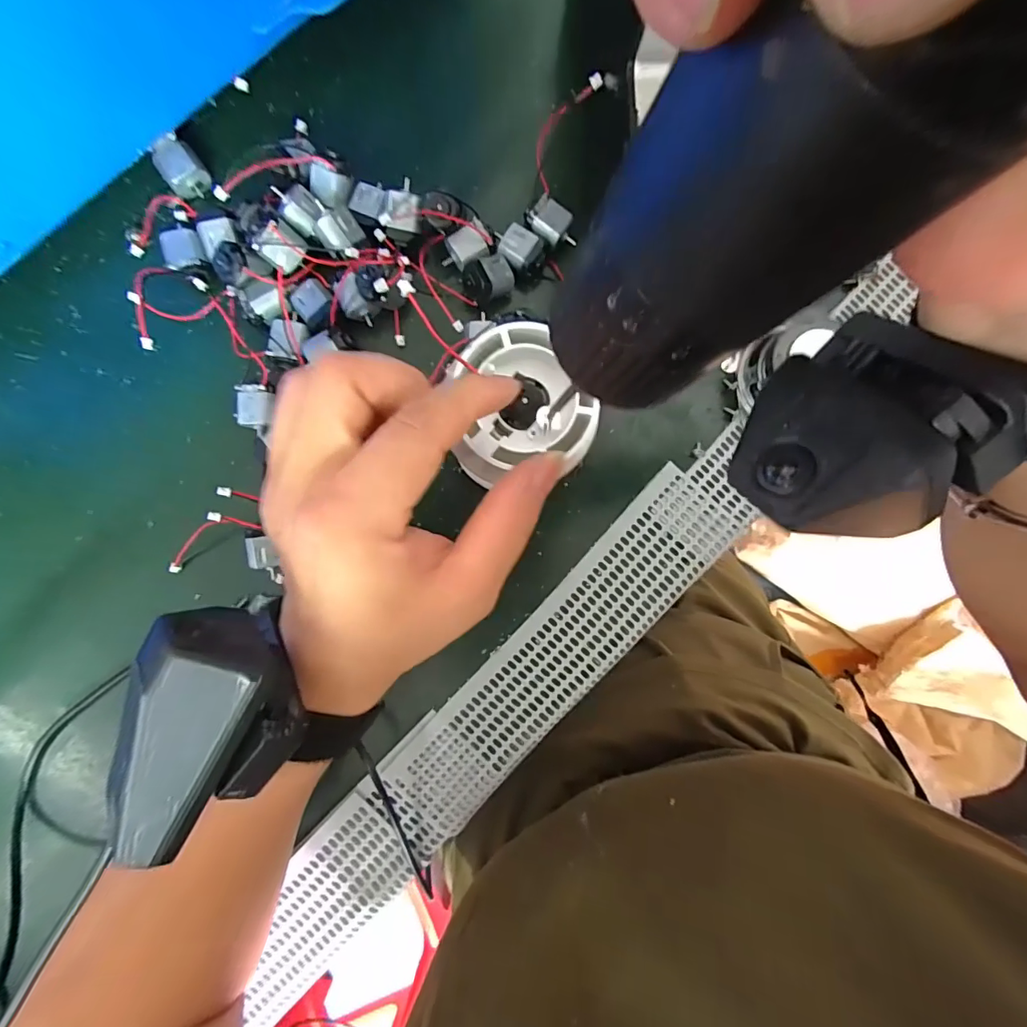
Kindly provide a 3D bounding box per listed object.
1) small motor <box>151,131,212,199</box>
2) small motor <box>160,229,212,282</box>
[{"bbox_3d":[-0.164,-0.170,0.238,0.020,0.014,0.020,-43,89,-1],"label":"small motor"},{"bbox_3d":[-0.162,-0.128,0.240,0.018,0.010,0.022,-24,89,0],"label":"small motor"}]

